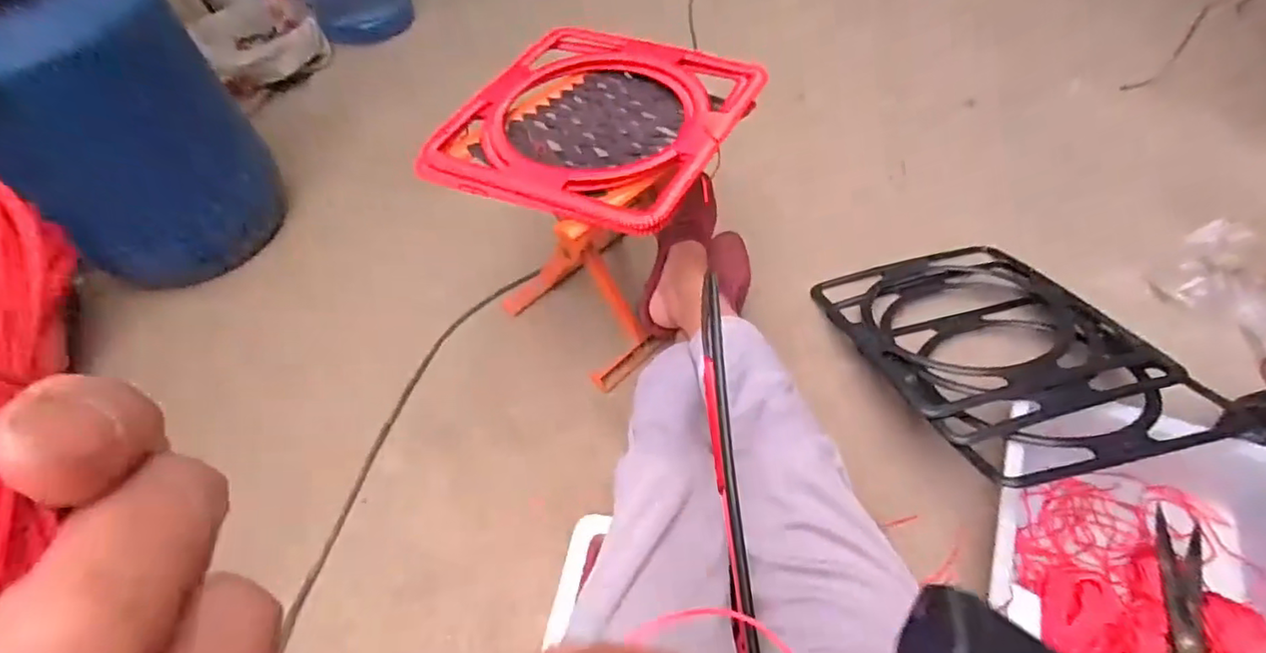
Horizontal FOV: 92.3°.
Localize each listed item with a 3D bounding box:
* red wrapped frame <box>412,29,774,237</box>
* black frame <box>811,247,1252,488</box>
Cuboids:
[{"bbox_3d":[-0.044,-0.258,0.749,0.323,0.027,0.358,22,57,19],"label":"red wrapped frame"},{"bbox_3d":[0.498,0.024,0.843,0.343,0.051,0.435,-14,38,-9],"label":"black frame"}]

